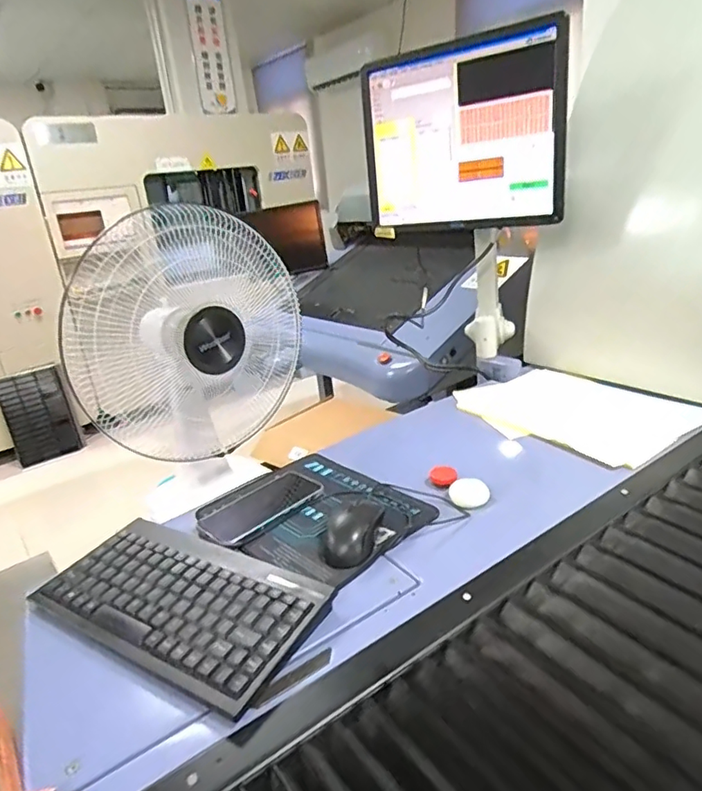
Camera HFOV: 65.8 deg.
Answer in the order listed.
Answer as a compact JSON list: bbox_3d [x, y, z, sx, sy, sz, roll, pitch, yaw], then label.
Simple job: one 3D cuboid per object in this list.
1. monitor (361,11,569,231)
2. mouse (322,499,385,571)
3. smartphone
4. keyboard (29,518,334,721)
[{"bbox_3d":[0.187,-0.460,0.975,0.376,0.299,0.043,9,26,34],"label":"monitor"},{"bbox_3d":[0.003,0.155,0.622,0.052,0.031,0.092,2,22,20],"label":"mouse"},{"bbox_3d":[-0.120,0.142,0.713,0.098,0.015,0.164,14,28,43],"label":"smartphone"},{"bbox_3d":[-0.173,0.205,0.549,0.286,0.032,0.149,7,24,31],"label":"keyboard"}]

